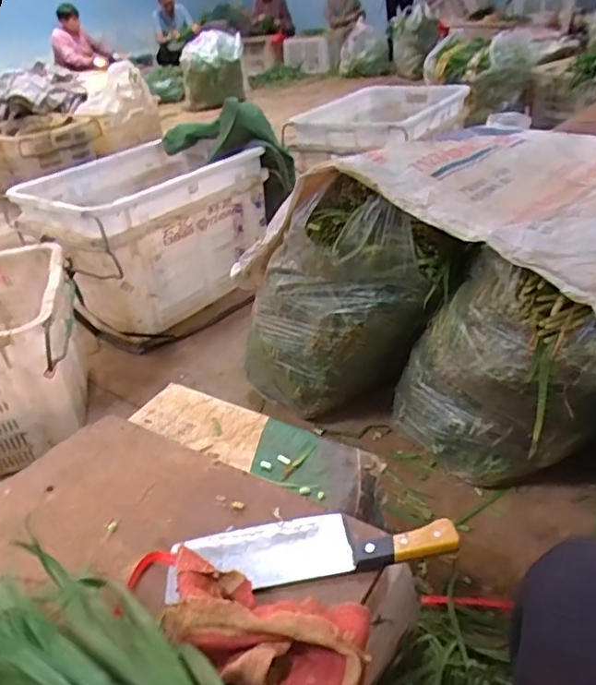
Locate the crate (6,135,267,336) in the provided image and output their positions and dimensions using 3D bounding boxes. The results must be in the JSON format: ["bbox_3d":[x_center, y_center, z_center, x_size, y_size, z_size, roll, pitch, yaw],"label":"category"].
[{"bbox_3d":[-0.443,-0.333,1.766,0.443,0.418,0.619,23,43,38],"label":"crate"}]

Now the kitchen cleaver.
[{"bbox_3d":[0.010,0.191,0.543,0.267,0.028,0.068,-7,32,-1],"label":"kitchen cleaver"}]

